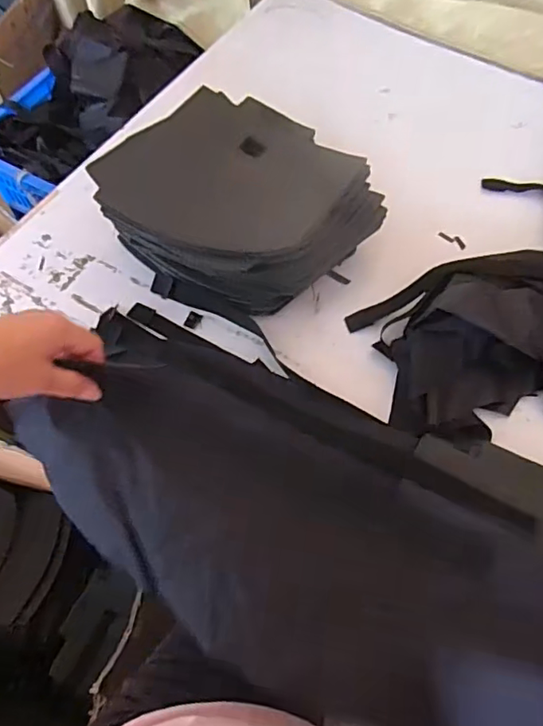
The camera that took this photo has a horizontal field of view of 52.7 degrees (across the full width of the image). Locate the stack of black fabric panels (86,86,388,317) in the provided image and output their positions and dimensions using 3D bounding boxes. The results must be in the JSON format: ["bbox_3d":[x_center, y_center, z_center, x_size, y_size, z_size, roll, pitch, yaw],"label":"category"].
[{"bbox_3d":[-0.035,-0.166,0.595,0.247,0.105,0.206,36,68,20],"label":"stack of black fabric panels"}]

